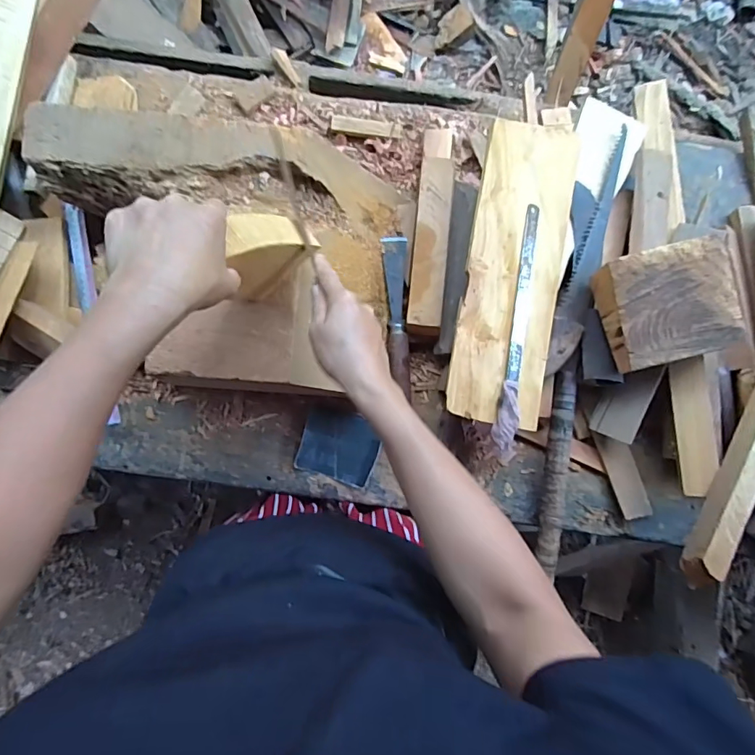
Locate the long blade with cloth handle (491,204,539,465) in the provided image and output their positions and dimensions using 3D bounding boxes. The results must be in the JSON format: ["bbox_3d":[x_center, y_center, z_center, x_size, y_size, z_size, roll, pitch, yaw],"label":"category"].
[{"bbox_3d":[0.180,-0.060,0.623,0.031,0.021,0.331,8,86,-4],"label":"long blade with cloth handle"}]

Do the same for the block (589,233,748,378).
[{"bbox_3d":[0.373,-0.095,0.629,0.150,0.075,0.143,-14,94,9],"label":"block"}]

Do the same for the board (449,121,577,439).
[{"bbox_3d":[0.182,-0.140,0.631,0.140,0.013,0.395,12,86,-19],"label":"board"}]

